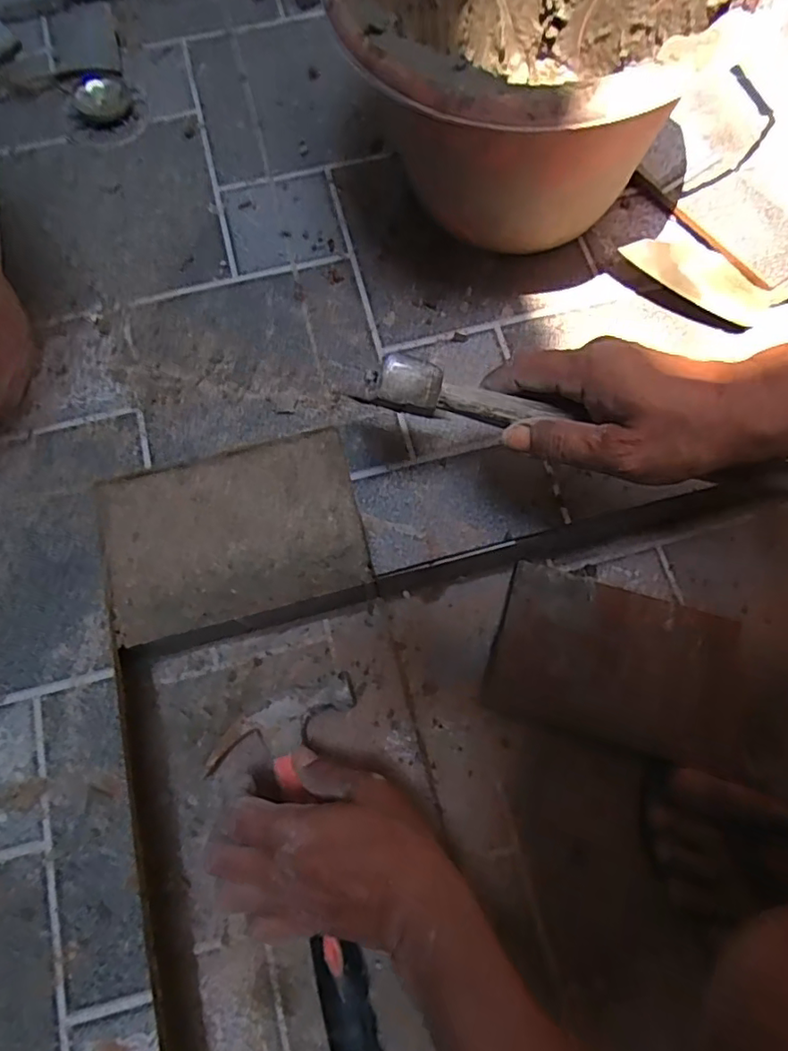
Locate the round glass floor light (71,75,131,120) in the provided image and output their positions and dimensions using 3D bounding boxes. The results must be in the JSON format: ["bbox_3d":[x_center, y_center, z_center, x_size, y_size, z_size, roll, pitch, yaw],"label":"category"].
[{"bbox_3d":[-0.282,-0.408,0.550,0.054,0.009,0.047,-7,74,-1],"label":"round glass floor light"}]

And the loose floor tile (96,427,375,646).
[{"bbox_3d":[-0.124,0.005,0.446,0.193,0.012,0.128,-15,74,-3],"label":"loose floor tile"}]

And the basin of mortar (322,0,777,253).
[{"bbox_3d":[0.095,-0.341,0.404,0.254,0.166,0.284,17,75,6],"label":"basin of mortar"}]

